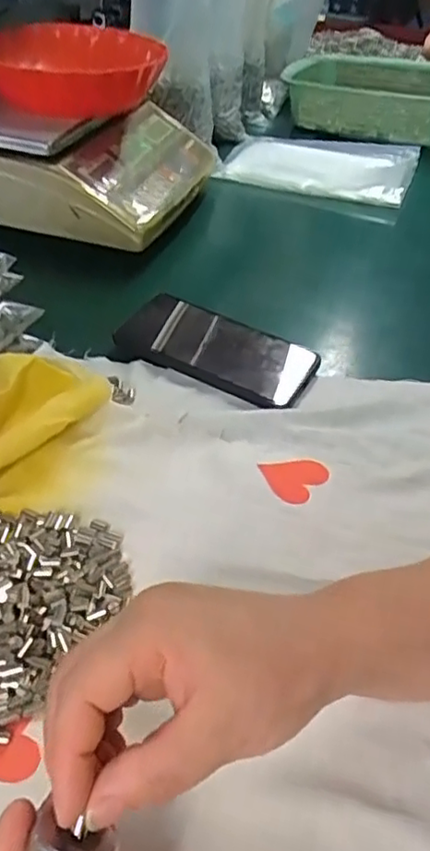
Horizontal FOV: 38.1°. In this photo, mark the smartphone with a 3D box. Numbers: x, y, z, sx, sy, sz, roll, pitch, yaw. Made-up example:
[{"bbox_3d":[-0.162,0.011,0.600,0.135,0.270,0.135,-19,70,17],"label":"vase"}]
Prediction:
[{"bbox_3d":[0.001,-0.066,0.518,0.160,0.013,0.075,23,45,18],"label":"smartphone"}]

